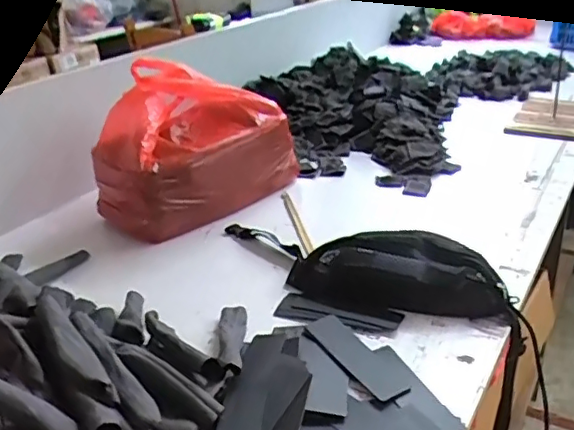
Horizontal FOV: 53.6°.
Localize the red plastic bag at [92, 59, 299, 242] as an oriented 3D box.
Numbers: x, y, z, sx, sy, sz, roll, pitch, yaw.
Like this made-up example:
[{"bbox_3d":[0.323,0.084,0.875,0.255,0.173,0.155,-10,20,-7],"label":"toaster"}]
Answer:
[{"bbox_3d":[-0.156,-0.124,1.007,0.175,0.261,0.325,19,35,37],"label":"red plastic bag"}]

